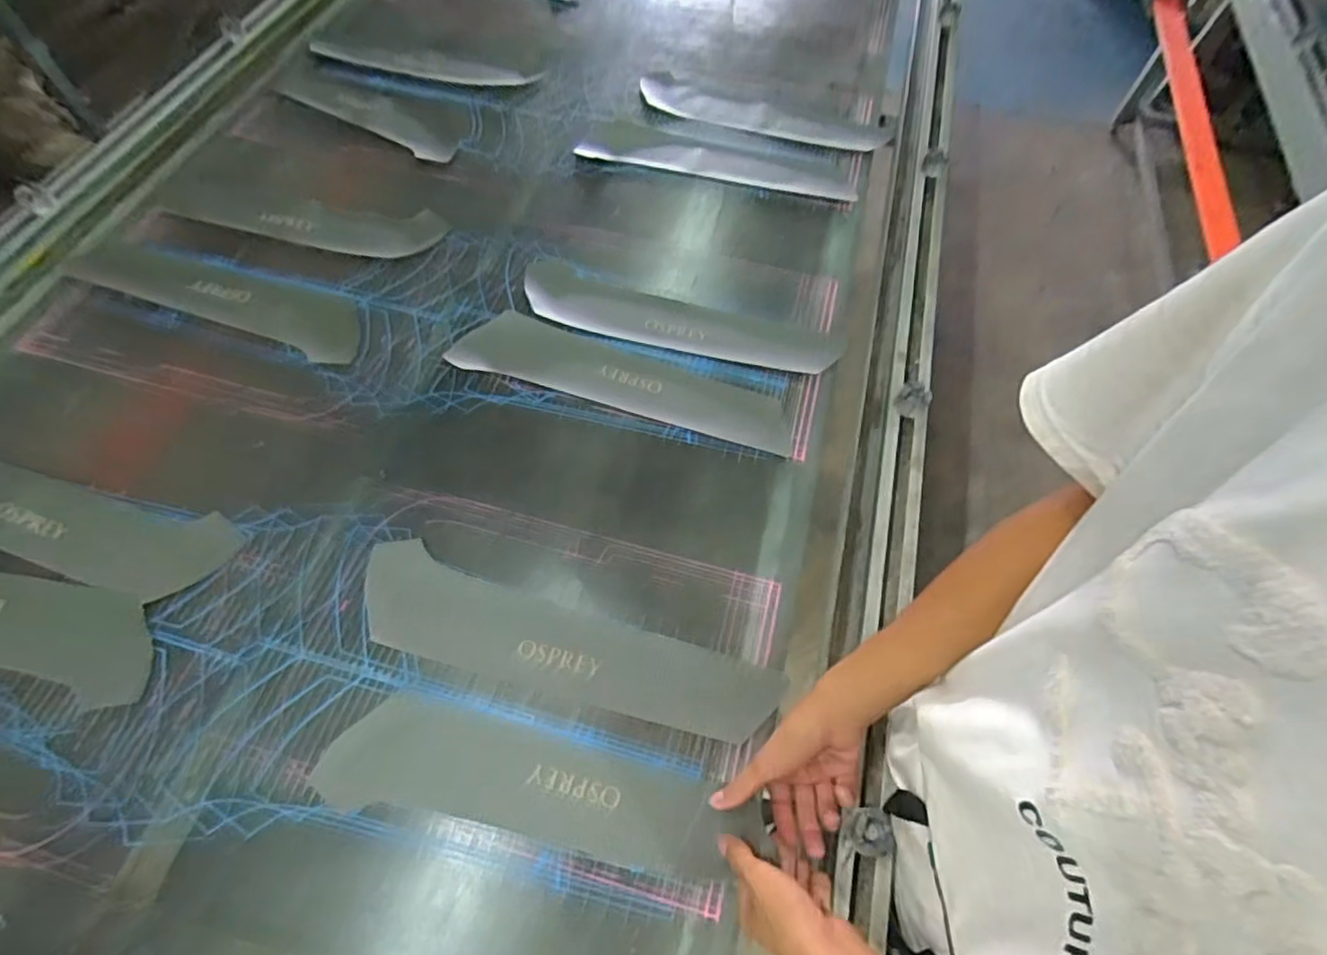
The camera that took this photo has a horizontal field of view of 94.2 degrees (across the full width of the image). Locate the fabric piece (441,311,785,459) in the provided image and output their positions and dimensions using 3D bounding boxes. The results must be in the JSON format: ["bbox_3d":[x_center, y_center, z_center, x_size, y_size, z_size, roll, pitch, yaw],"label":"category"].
[{"bbox_3d":[-0.047,-0.135,0.811,0.436,0.020,0.097,15,61,3],"label":"fabric piece"}]

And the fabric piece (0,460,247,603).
[{"bbox_3d":[-0.704,0.045,0.694,0.447,0.009,0.104,12,63,6],"label":"fabric piece"}]

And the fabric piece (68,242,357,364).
[{"bbox_3d":[-0.608,-0.260,0.850,0.430,0.016,0.105,18,64,9],"label":"fabric piece"}]

